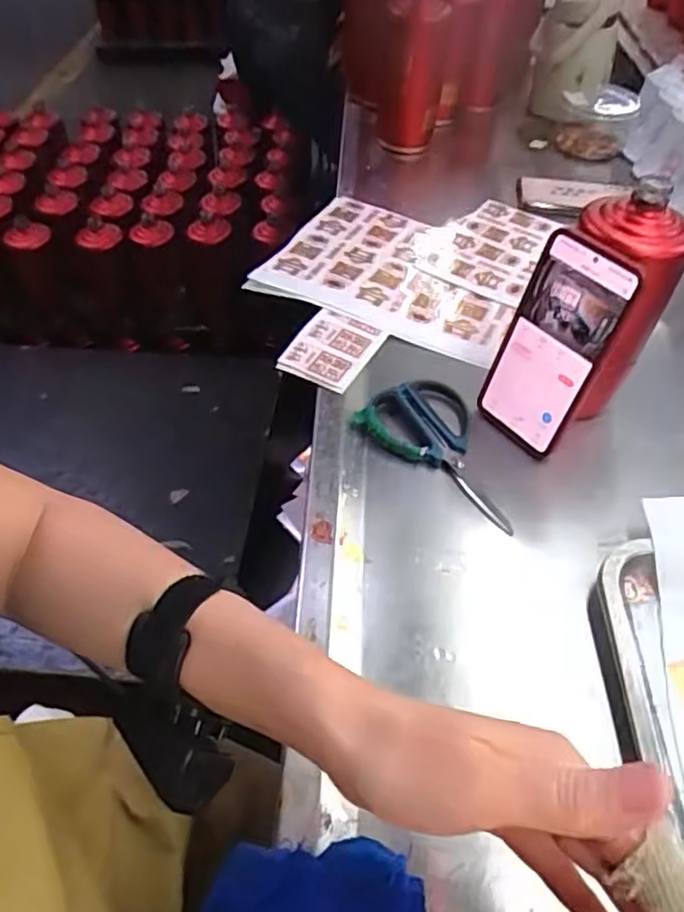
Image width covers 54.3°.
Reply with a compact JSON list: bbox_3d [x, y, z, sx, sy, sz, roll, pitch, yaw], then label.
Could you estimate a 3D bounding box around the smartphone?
[{"bbox_3d":[0.160,-0.082,0.519,0.010,0.167,0.080,-18,49,-37],"label":"smartphone"}]

